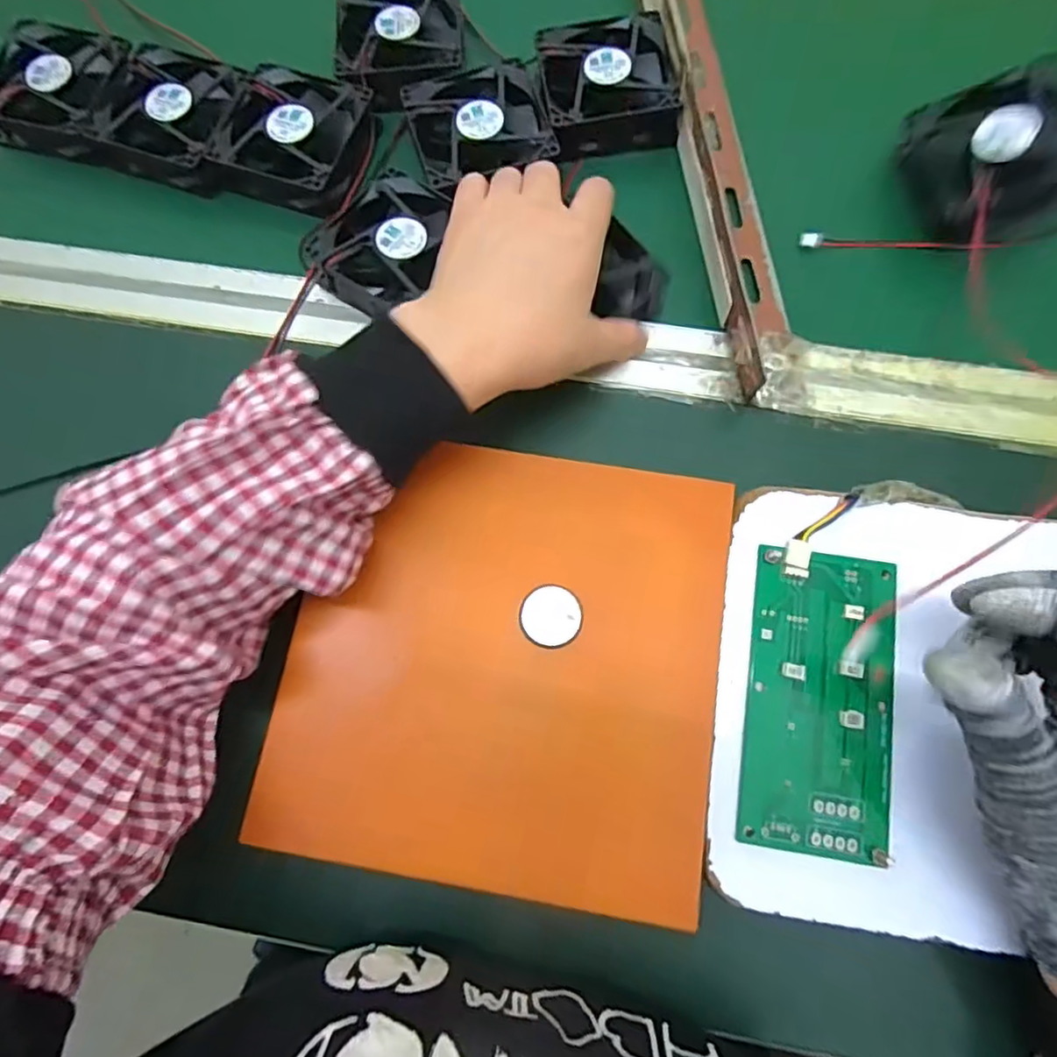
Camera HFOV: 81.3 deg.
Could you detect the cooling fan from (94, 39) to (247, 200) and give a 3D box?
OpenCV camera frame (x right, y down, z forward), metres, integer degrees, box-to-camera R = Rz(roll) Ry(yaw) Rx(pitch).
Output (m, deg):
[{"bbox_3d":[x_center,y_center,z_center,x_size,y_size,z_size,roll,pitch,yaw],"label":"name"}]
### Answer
[{"bbox_3d":[-0.221,-0.257,0.387,0.081,0.026,0.084,19,76,8],"label":"cooling fan"}]

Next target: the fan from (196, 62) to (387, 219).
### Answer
[{"bbox_3d":[-0.144,-0.241,0.381,0.089,0.024,0.084,21,76,8],"label":"fan"}]

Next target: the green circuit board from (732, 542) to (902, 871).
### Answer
[{"bbox_3d":[0.135,0.077,0.281,0.064,0.007,0.133,9,75,4],"label":"green circuit board"}]

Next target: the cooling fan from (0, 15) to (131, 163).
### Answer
[{"bbox_3d":[-0.293,-0.277,0.392,0.089,0.024,0.082,12,75,6],"label":"cooling fan"}]

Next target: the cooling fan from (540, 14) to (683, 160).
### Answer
[{"bbox_3d":[0.048,-0.273,0.383,0.084,0.028,0.089,-15,74,-1],"label":"cooling fan"}]

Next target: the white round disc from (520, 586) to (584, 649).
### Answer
[{"bbox_3d":[0.011,0.042,0.292,0.028,0.006,0.028,11,75,6],"label":"white round disc"}]

